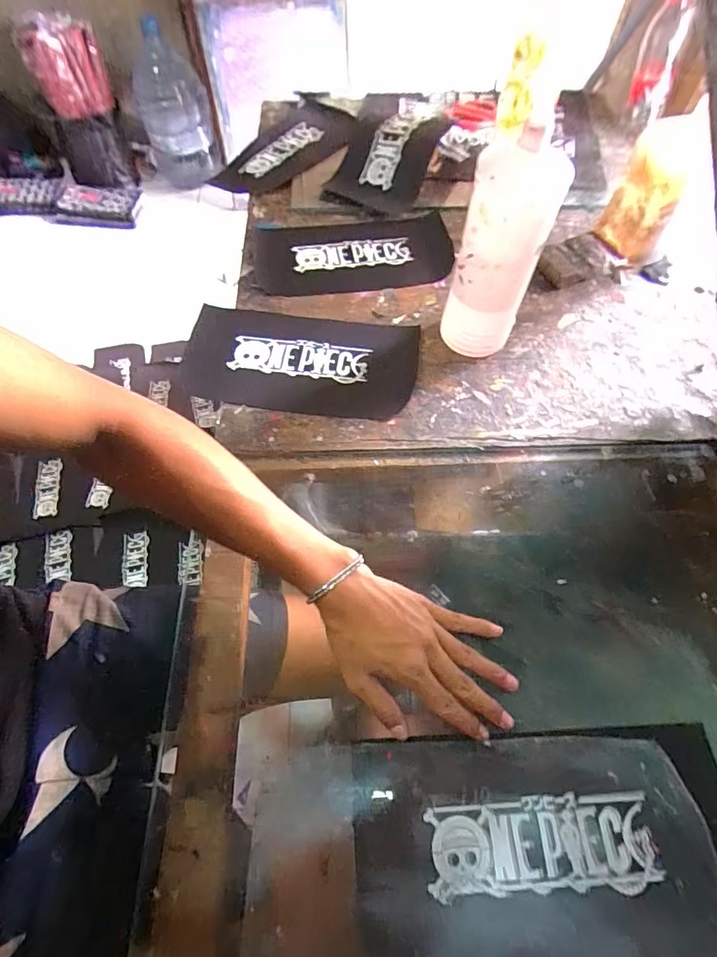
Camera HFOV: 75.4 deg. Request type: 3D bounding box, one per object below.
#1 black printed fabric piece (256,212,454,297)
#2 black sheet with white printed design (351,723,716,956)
[{"bbox_3d":[-0.004,-0.320,0.663,0.276,0.009,0.139,-7,62,-4],"label":"black printed fabric piece"},{"bbox_3d":[0.141,0.269,0.337,0.281,0.008,0.146,-2,65,-2],"label":"black sheet with white printed design"}]

